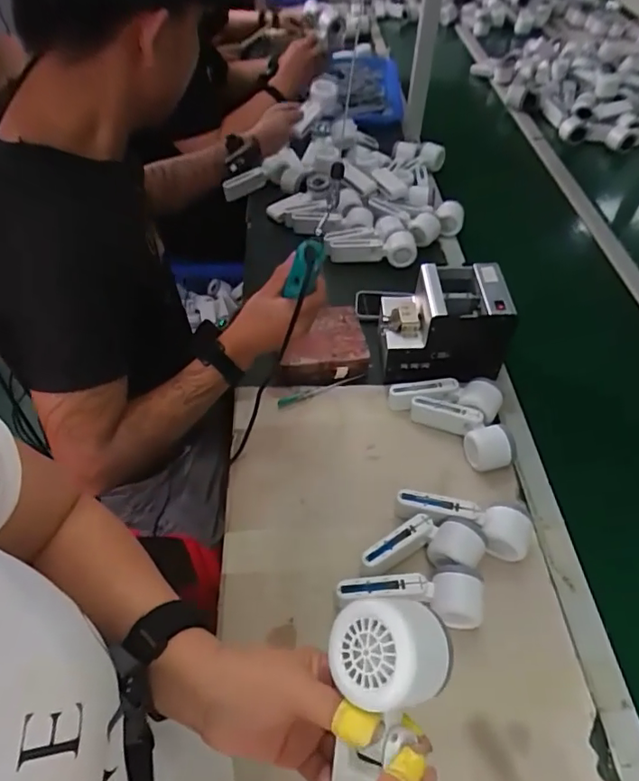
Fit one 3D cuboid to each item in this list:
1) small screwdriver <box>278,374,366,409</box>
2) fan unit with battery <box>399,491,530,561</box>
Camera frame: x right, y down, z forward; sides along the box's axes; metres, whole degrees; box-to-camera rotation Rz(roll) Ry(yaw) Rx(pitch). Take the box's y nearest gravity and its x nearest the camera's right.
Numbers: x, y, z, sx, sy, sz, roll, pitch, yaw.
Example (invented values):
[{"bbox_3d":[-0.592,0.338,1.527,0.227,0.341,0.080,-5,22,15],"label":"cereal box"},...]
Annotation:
[{"bbox_3d":[0.003,-0.002,0.862,0.148,0.010,0.018,-18,52,-18],"label":"small screwdriver"},{"bbox_3d":[0.185,0.175,0.692,0.166,0.053,0.071,8,49,4],"label":"fan unit with battery"}]

